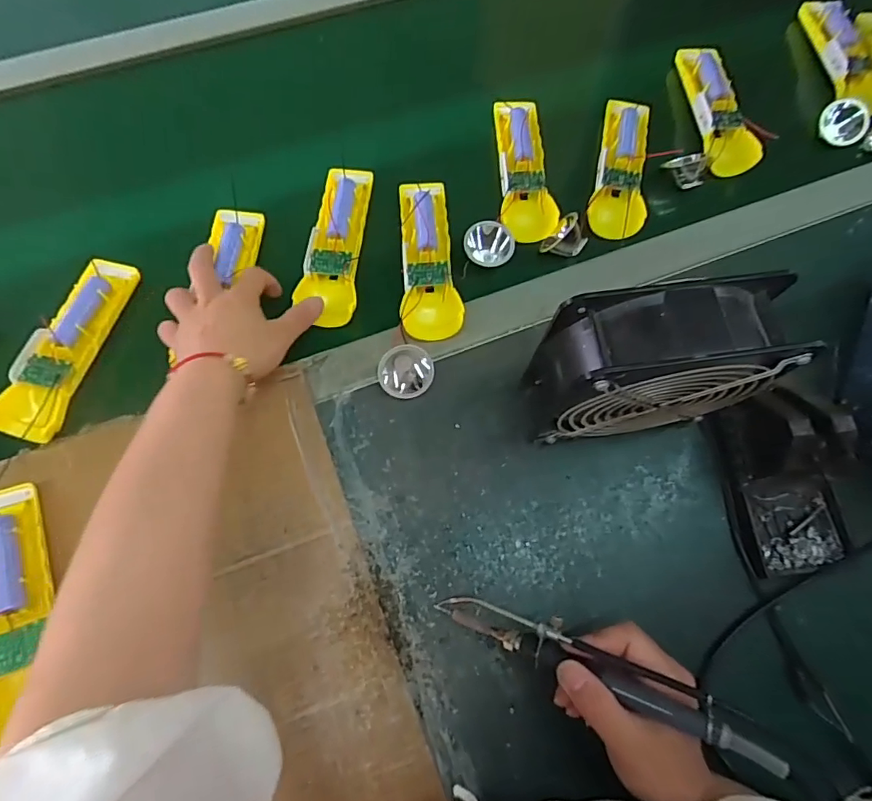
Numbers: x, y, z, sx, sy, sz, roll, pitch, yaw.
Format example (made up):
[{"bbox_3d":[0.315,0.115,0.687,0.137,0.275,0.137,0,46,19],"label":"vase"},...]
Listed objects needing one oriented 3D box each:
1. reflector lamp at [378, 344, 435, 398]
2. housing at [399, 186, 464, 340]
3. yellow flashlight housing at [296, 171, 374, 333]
[{"bbox_3d":[-0.024,-0.020,0.438,0.043,0.036,0.047,0,70,-1],"label":"reflector lamp"},{"bbox_3d":[-0.006,-0.134,0.471,0.051,0.019,0.167,-1,70,-2],"label":"housing"},{"bbox_3d":[-0.093,-0.144,0.479,0.052,0.021,0.166,4,70,0],"label":"yellow flashlight housing"}]

